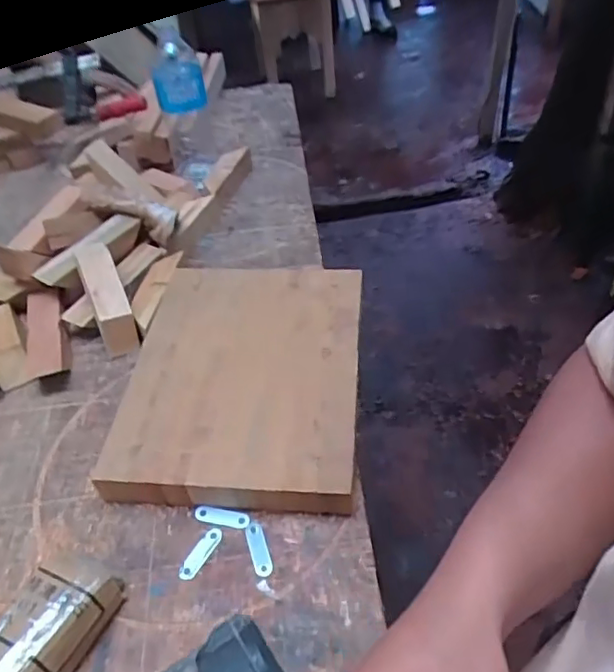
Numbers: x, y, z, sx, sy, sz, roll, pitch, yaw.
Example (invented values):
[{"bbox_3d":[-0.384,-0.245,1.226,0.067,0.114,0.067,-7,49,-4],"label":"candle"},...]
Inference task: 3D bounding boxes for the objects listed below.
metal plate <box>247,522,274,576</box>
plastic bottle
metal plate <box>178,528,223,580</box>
[{"bbox_3d":[-0.045,0.200,0.565,0.018,0.005,0.054,-4,43,-18],"label":"metal plate"},{"bbox_3d":[-0.207,-0.419,0.959,0.080,0.113,0.084,-12,43,-8],"label":"plastic bottle"},{"bbox_3d":[-0.101,0.206,0.567,0.017,0.004,0.055,19,48,23],"label":"metal plate"}]

